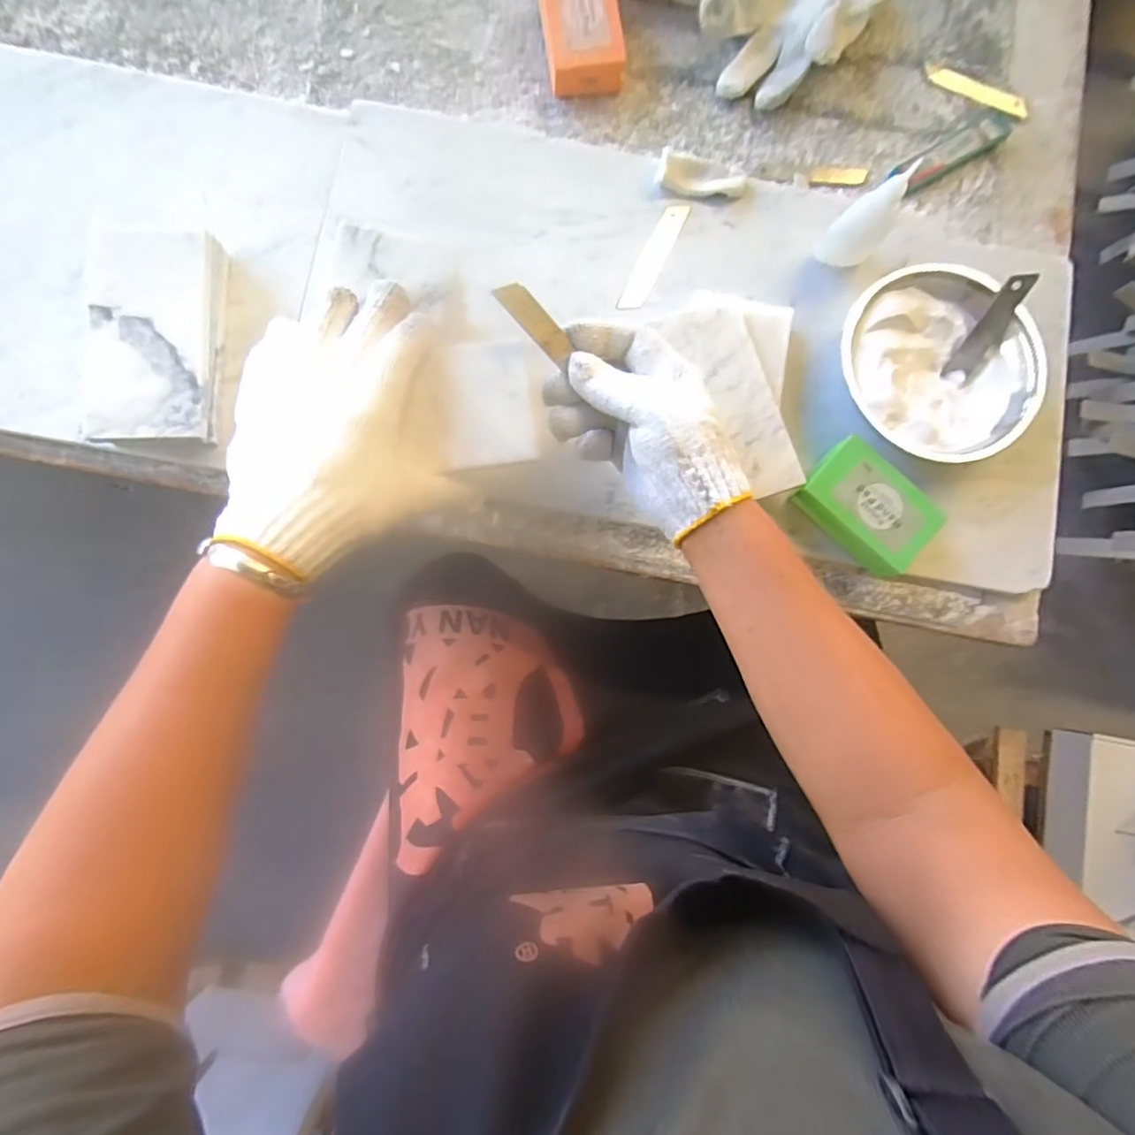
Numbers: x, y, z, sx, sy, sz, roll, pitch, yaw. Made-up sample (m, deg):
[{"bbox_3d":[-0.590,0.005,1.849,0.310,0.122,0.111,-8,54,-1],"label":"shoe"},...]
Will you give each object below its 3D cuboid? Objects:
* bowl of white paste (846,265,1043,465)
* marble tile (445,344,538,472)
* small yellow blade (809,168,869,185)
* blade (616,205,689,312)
[{"bbox_3d":[0.281,-0.154,0.443,0.147,0.041,0.139,0,83,-3],"label":"bowl of white paste"},{"bbox_3d":[-0.046,-0.098,0.348,0.048,0.013,0.072,-8,83,-4],"label":"marble tile"},{"bbox_3d":[0.229,-0.331,0.487,0.047,0.006,0.015,4,83,-2],"label":"small yellow blade"},{"bbox_3d":[0.069,-0.248,0.460,0.021,0.004,0.098,25,82,1],"label":"blade"}]

